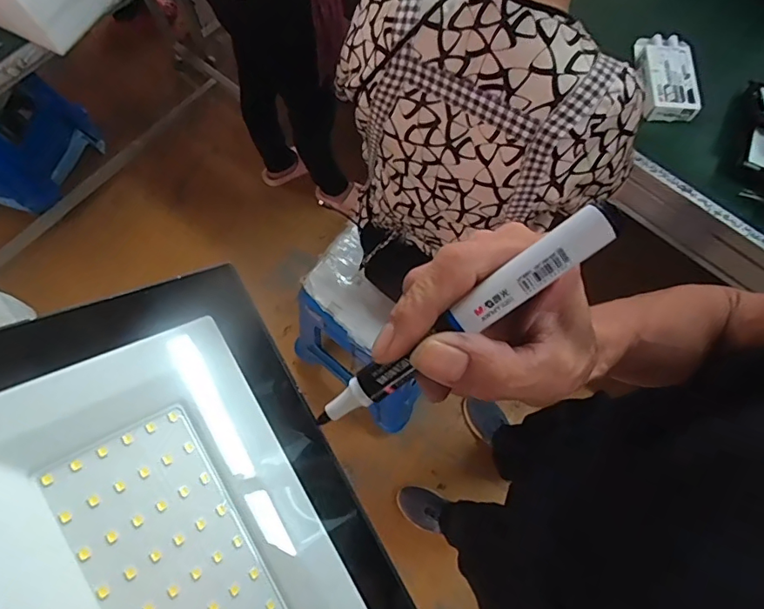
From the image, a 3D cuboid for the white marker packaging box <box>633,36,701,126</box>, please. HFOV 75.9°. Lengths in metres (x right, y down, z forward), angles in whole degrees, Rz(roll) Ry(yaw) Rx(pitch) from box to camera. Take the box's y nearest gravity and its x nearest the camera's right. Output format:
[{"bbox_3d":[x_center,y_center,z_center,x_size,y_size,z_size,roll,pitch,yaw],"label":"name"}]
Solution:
[{"bbox_3d":[0.539,-0.433,0.931,0.101,0.032,0.181,1,71,0],"label":"white marker packaging box"}]

